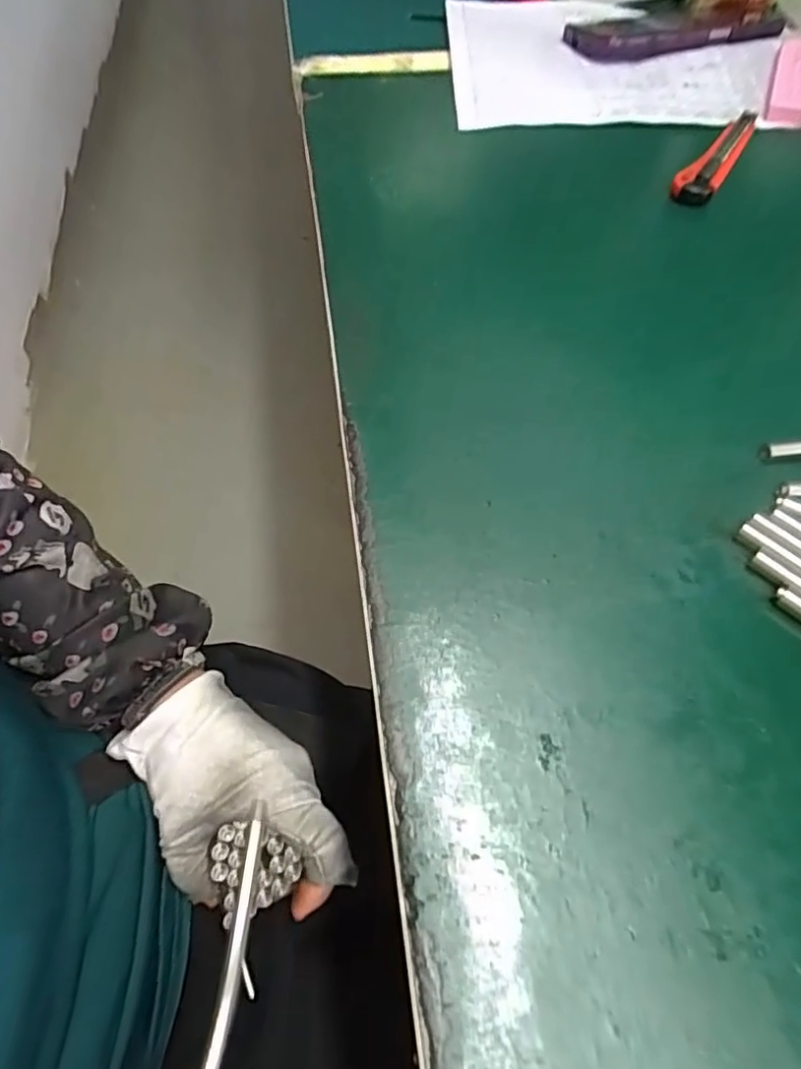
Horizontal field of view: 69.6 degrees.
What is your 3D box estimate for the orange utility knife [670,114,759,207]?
[{"bbox_3d":[0.218,-0.261,0.390,0.026,0.016,0.143,31,63,16],"label":"orange utility knife"}]

